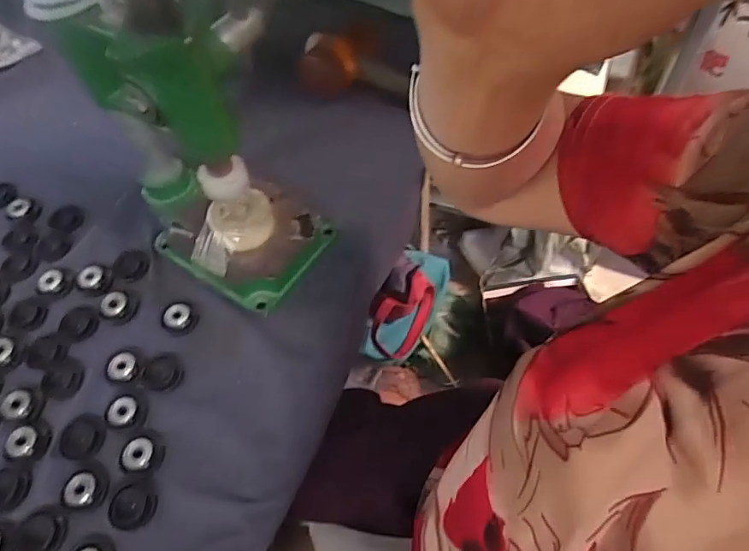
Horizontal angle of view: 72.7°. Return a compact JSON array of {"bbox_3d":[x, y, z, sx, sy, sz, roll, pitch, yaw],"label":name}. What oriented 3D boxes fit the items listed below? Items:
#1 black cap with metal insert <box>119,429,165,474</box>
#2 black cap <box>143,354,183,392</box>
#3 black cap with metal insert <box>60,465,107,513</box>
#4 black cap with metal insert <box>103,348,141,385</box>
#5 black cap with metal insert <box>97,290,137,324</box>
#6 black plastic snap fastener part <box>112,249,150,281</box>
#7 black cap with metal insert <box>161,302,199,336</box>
[{"bbox_3d":[-0.180,0.134,0.392,0.031,0.009,0.033,-2,56,3],"label":"black cap with metal insert"},{"bbox_3d":[-0.181,0.083,0.433,0.029,0.004,0.034,-35,60,-18],"label":"black cap"},{"bbox_3d":[-0.216,0.157,0.377,0.033,0.006,0.030,3,56,6],"label":"black cap with metal insert"},{"bbox_3d":[-0.214,0.077,0.432,0.030,0.008,0.028,-2,56,3],"label":"black cap with metal insert"},{"bbox_3d":[-0.235,0.026,0.462,0.029,0.016,0.031,-2,56,3],"label":"black cap with metal insert"},{"bbox_3d":[-0.235,-0.011,0.489,0.033,0.009,0.031,31,64,23],"label":"black plastic snap fastener part"},{"bbox_3d":[-0.176,0.037,0.456,0.028,0.010,0.030,-2,56,3],"label":"black cap with metal insert"}]

